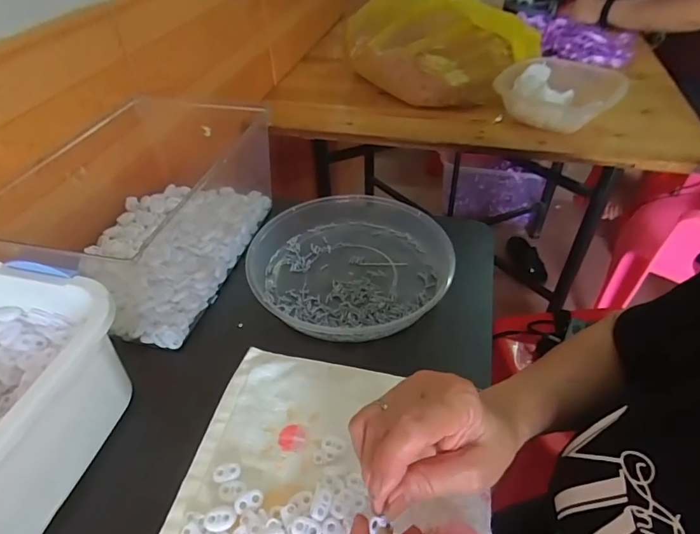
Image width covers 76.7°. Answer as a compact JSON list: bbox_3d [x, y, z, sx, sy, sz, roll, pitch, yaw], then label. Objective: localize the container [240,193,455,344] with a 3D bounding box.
[{"bbox_3d":[0.000,-0.004,0.524,0.231,0.040,0.220,-1,44,1],"label":"container"}]

